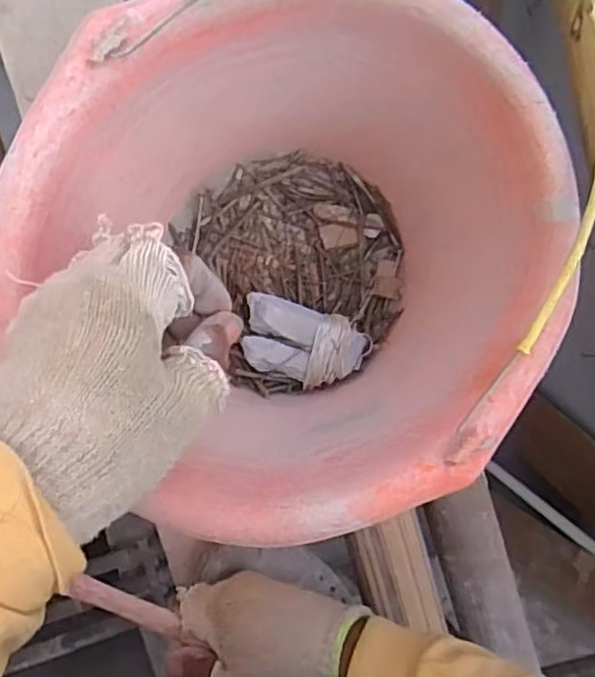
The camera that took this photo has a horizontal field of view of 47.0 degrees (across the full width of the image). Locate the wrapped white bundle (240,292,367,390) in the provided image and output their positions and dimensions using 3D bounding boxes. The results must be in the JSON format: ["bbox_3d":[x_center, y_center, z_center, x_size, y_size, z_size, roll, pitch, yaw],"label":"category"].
[{"bbox_3d":[0.002,0.004,0.509,0.085,0.041,0.055,16,92,-7],"label":"wrapped white bundle"}]

